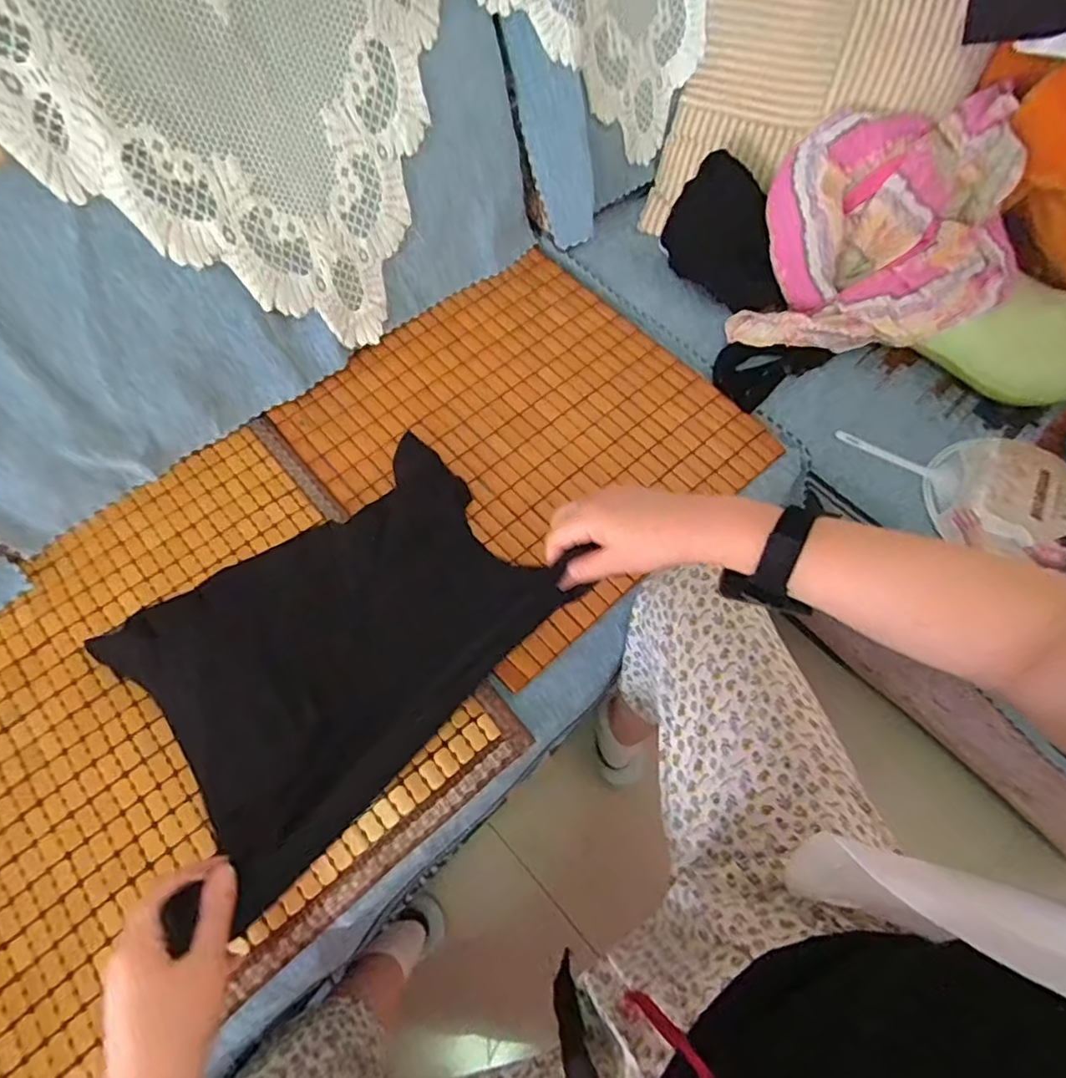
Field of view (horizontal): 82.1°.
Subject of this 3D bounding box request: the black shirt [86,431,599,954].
[{"bbox_3d":[-0.178,0.059,0.576,0.396,0.196,0.324,-41,72,-20],"label":"black shirt"}]

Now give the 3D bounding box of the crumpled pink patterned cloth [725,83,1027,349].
[{"bbox_3d":[0.471,-0.431,0.843,0.353,0.197,0.238,-5,64,-5],"label":"crumpled pink patterned cloth"}]

